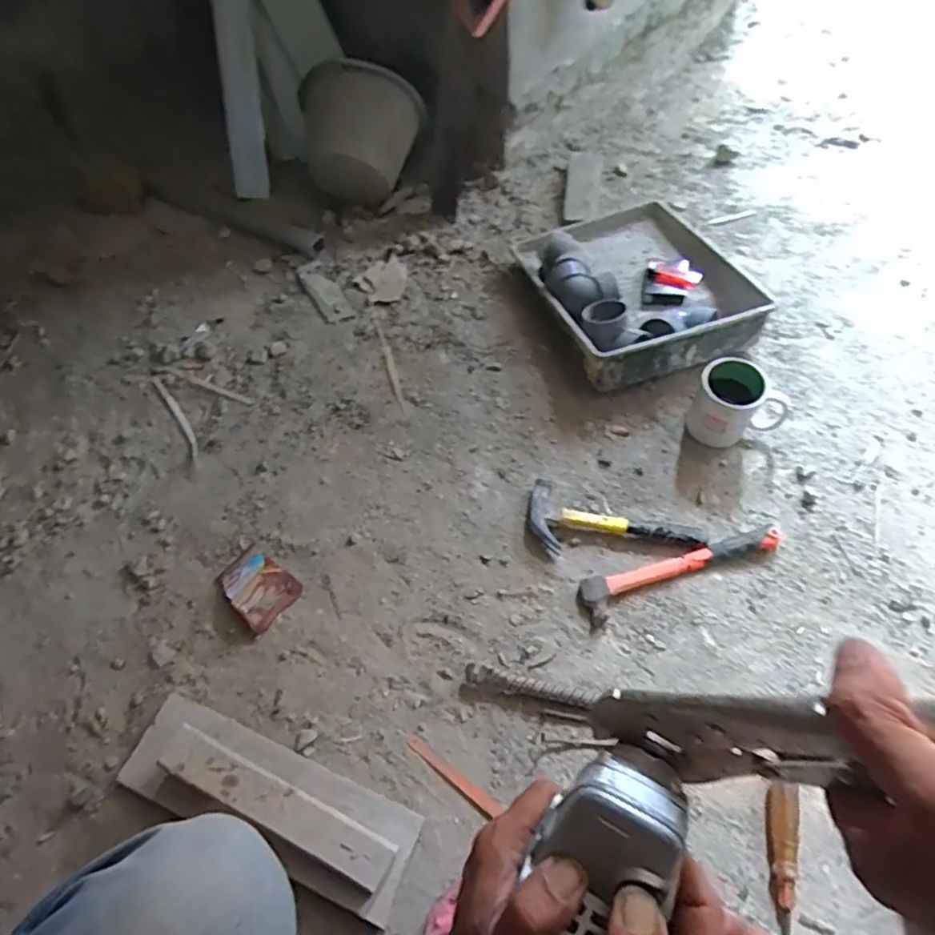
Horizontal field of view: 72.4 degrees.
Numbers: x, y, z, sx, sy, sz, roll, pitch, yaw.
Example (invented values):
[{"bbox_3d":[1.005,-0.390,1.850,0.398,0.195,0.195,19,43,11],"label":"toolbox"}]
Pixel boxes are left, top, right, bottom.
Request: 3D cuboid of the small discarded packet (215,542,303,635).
[{"bbox_3d":[-0.267,0.146,0.803,0.103,0.016,0.074,35,66,24],"label":"small discarded packet"}]

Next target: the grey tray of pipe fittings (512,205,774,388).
[{"bbox_3d":[0.266,-0.294,1.010,0.301,0.086,0.360,-16,57,-6],"label":"grey tray of pipe fittings"}]

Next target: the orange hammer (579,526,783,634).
[{"bbox_3d":[0.269,0.124,0.779,0.271,0.024,0.055,-18,57,-7],"label":"orange hammer"}]

